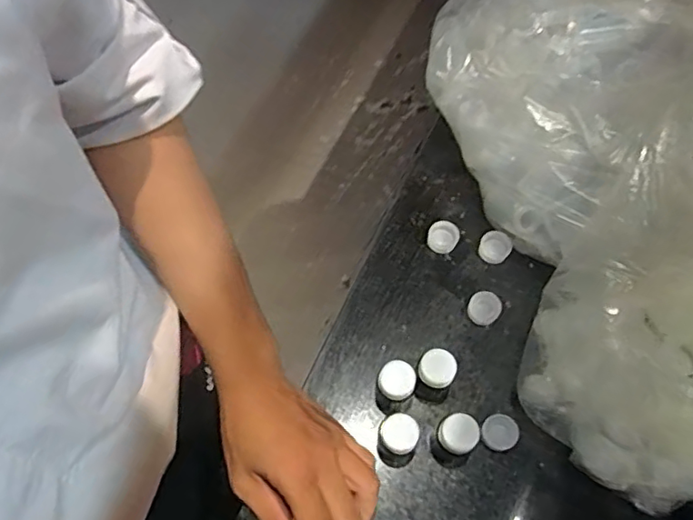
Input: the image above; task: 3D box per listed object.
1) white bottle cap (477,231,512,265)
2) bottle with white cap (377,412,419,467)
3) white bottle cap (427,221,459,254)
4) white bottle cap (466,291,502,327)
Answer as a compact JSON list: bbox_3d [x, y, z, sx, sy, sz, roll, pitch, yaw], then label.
[{"bbox_3d":[0.127,-0.012,0.492,0.024,0.009,0.026,-1,66,3],"label":"white bottle cap"},{"bbox_3d":[0.036,0.128,0.404,0.026,0.071,0.028,27,70,14],"label":"bottle with white cap"},{"bbox_3d":[0.084,-0.020,0.499,0.026,0.012,0.026,-1,66,3],"label":"white bottle cap"},{"bbox_3d":[0.113,0.040,0.472,0.027,0.011,0.025,-1,66,3],"label":"white bottle cap"}]

